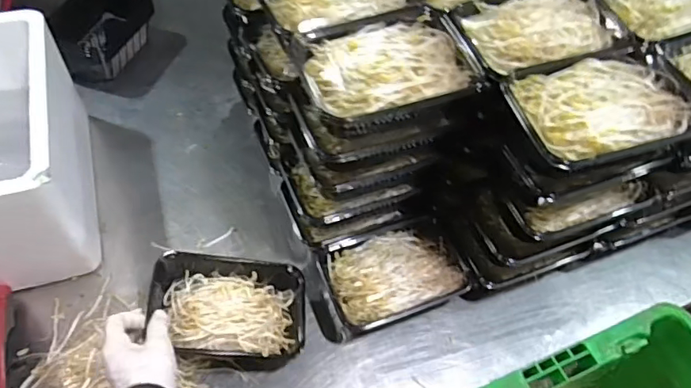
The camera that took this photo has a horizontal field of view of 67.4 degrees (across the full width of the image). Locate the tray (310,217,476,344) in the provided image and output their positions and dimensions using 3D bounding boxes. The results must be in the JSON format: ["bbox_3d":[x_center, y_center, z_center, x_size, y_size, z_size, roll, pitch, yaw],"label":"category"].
[{"bbox_3d":[0.051,0.112,0.696,0.190,0.068,0.131,-17,58,-16],"label":"tray"}]

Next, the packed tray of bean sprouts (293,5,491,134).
[{"bbox_3d":[0.042,-0.128,0.550,0.188,0.057,0.127,-15,57,-15],"label":"packed tray of bean sprouts"}]

